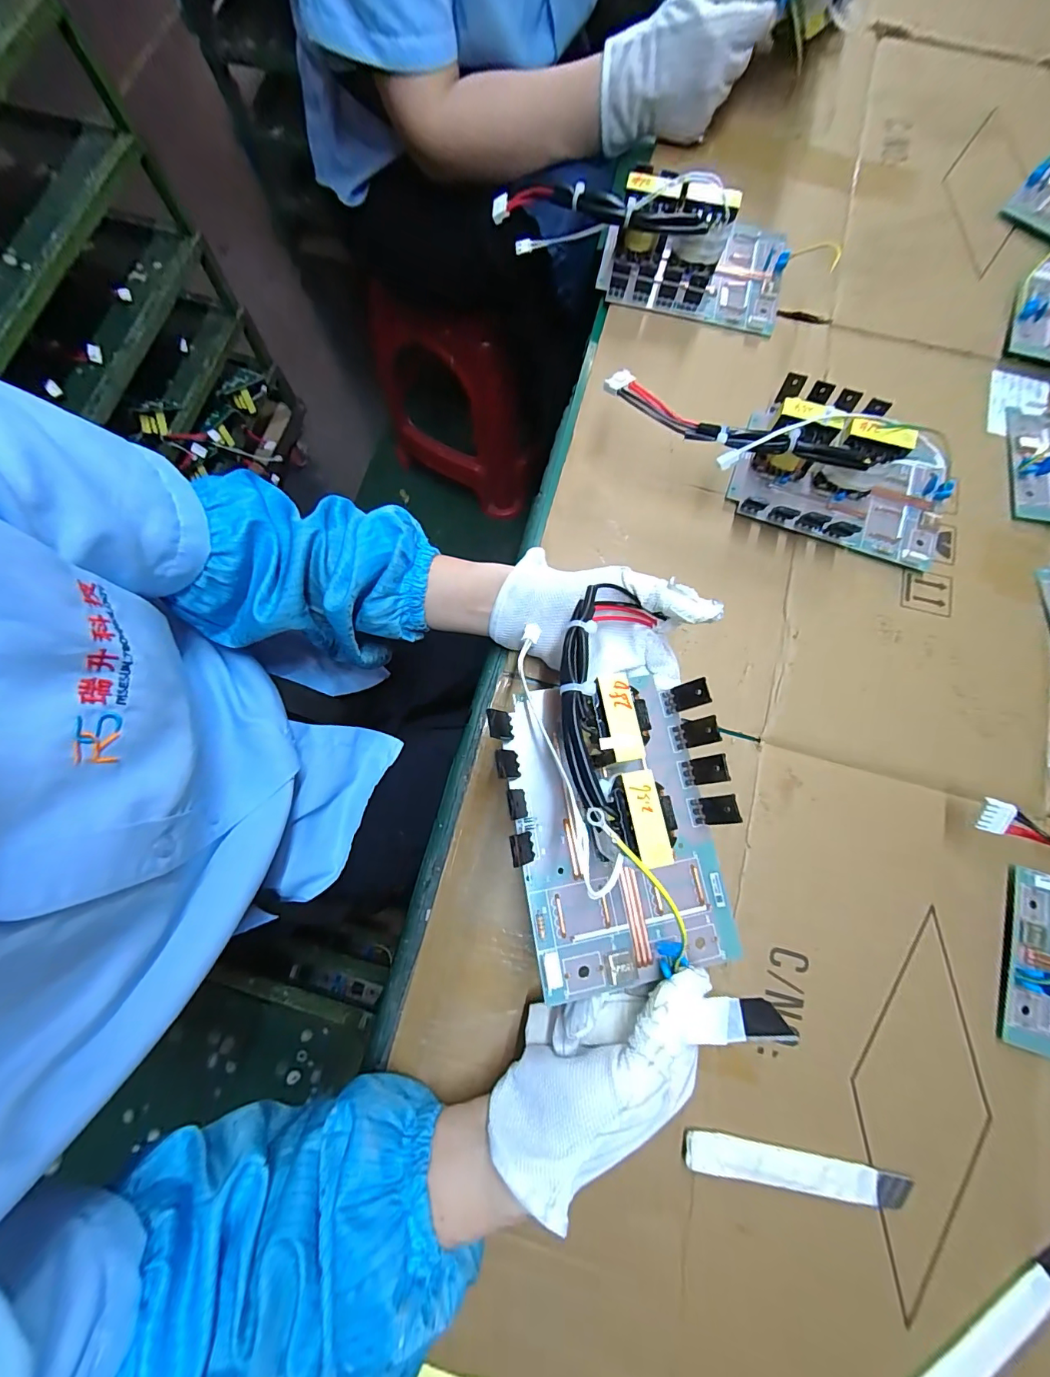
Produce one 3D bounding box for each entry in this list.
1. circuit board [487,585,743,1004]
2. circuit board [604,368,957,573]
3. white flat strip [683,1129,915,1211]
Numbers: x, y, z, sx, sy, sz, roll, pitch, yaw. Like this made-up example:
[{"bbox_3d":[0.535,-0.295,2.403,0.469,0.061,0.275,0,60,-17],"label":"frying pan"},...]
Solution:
[{"bbox_3d":[0.057,0.068,0.242,0.114,0.062,0.169,-6,78,-2],"label":"circuit board"},{"bbox_3d":[0.206,-0.189,0.355,0.289,0.064,0.110,17,78,3],"label":"circuit board"},{"bbox_3d":[0.164,0.292,0.275,0.137,0.008,0.022,11,78,2],"label":"white flat strip"}]

